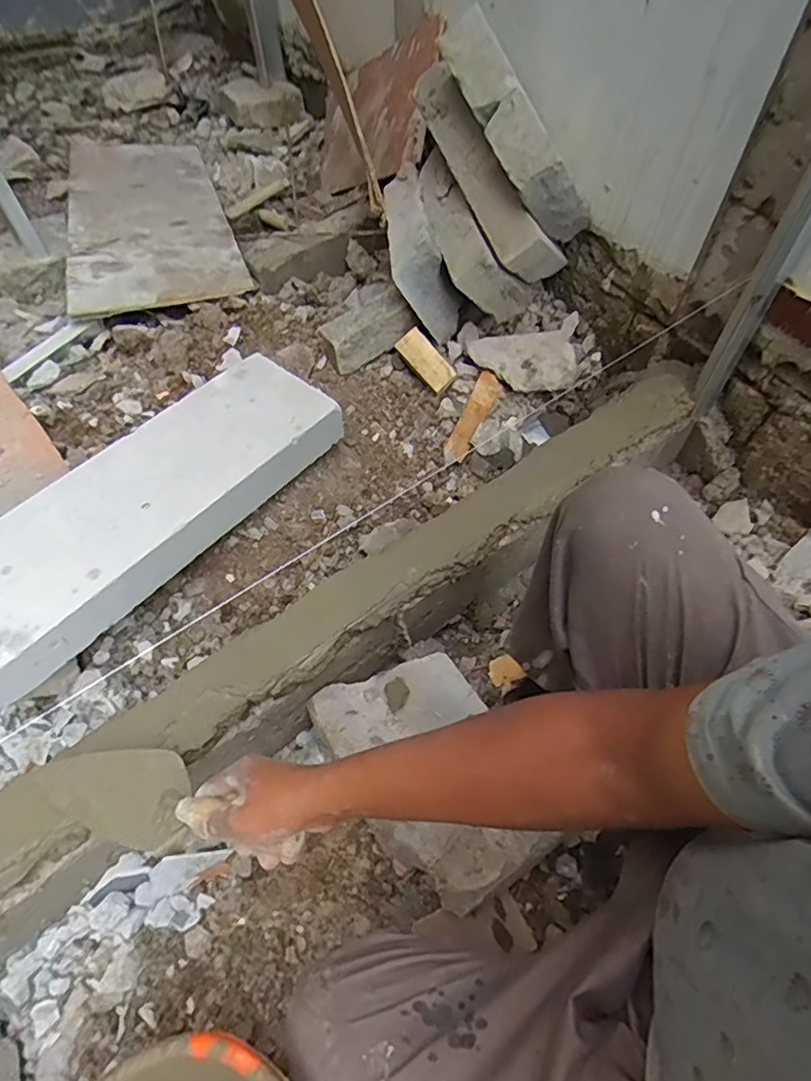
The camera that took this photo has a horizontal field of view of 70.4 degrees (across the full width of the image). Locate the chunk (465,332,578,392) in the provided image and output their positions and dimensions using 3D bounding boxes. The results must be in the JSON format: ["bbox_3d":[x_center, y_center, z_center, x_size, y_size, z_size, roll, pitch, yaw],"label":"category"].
[{"bbox_3d":[0.220,-0.346,1.084,0.198,0.057,0.112,-3,58,-1],"label":"chunk"}]

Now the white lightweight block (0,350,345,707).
[{"bbox_3d":[-0.360,-0.055,0.826,0.221,0.080,0.597,35,64,21],"label":"white lightweight block"}]

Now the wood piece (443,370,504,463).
[{"bbox_3d":[0.125,-0.229,1.063,0.046,0.013,0.190,26,74,5],"label":"wood piece"}]

